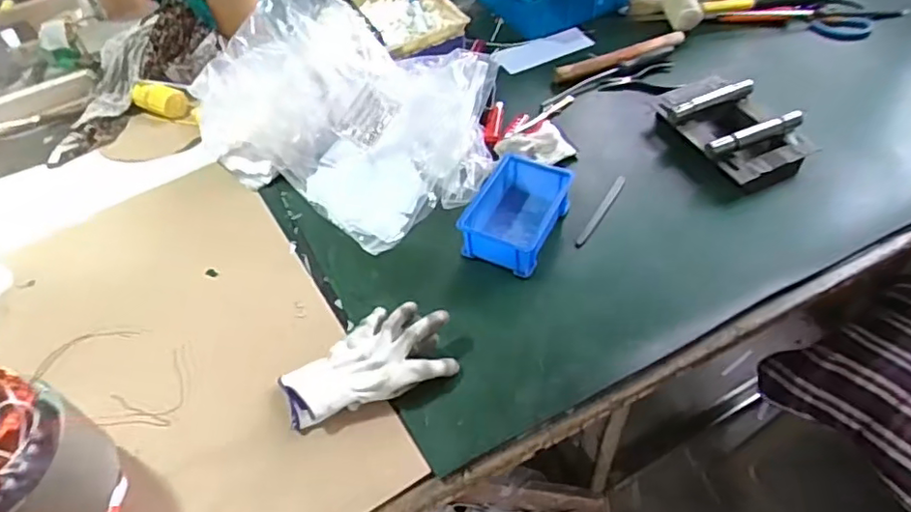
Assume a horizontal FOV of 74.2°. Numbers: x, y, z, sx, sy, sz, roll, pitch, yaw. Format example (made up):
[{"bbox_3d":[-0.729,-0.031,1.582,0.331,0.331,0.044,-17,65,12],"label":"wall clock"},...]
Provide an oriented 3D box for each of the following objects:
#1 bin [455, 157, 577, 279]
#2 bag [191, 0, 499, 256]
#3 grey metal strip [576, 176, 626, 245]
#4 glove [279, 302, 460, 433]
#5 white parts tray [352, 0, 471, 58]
[{"bbox_3d":[0.074,-0.054,0.732,0.096,0.049,0.141,21,56,19],"label":"bin"},{"bbox_3d":[-0.134,-0.210,0.799,0.357,0.177,0.271,28,58,23],"label":"bag"},{"bbox_3d":[0.185,-0.060,0.760,0.012,0.004,0.128,26,58,22],"label":"grey metal strip"},{"bbox_3d":[-0.092,0.107,0.622,0.172,0.050,0.089,-18,53,-11],"label":"glove"},{"bbox_3d":[-0.076,-0.391,0.980,0.142,0.027,0.179,-25,54,-15],"label":"white parts tray"}]

